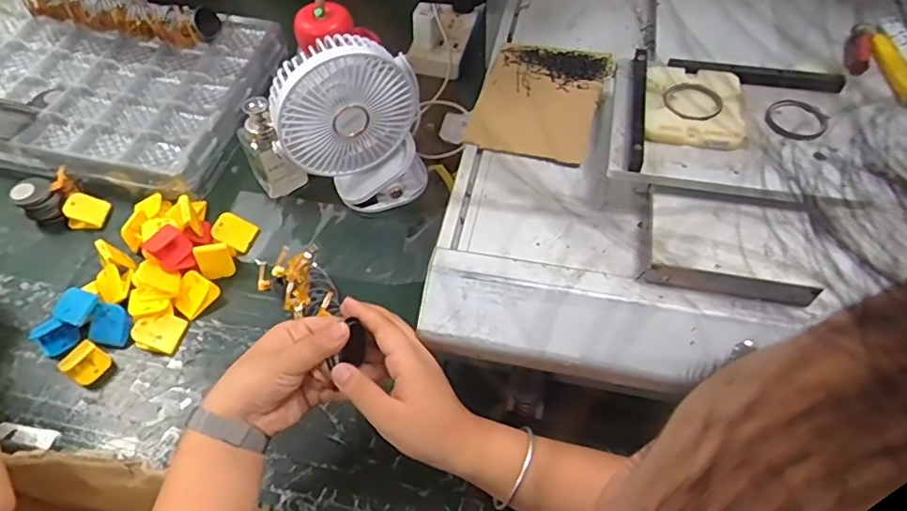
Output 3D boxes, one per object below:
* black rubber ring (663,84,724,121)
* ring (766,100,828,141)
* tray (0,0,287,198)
[{"bbox_3d":[0.197,-0.127,0.466,0.043,0.006,0.045,-3,52,4],"label":"black rubber ring"},{"bbox_3d":[0.286,-0.114,0.472,0.047,0.007,0.047,0,55,1],"label":"ring"},{"bbox_3d":[-0.493,-0.240,0.762,0.469,0.040,0.308,12,56,9],"label":"tray"}]

